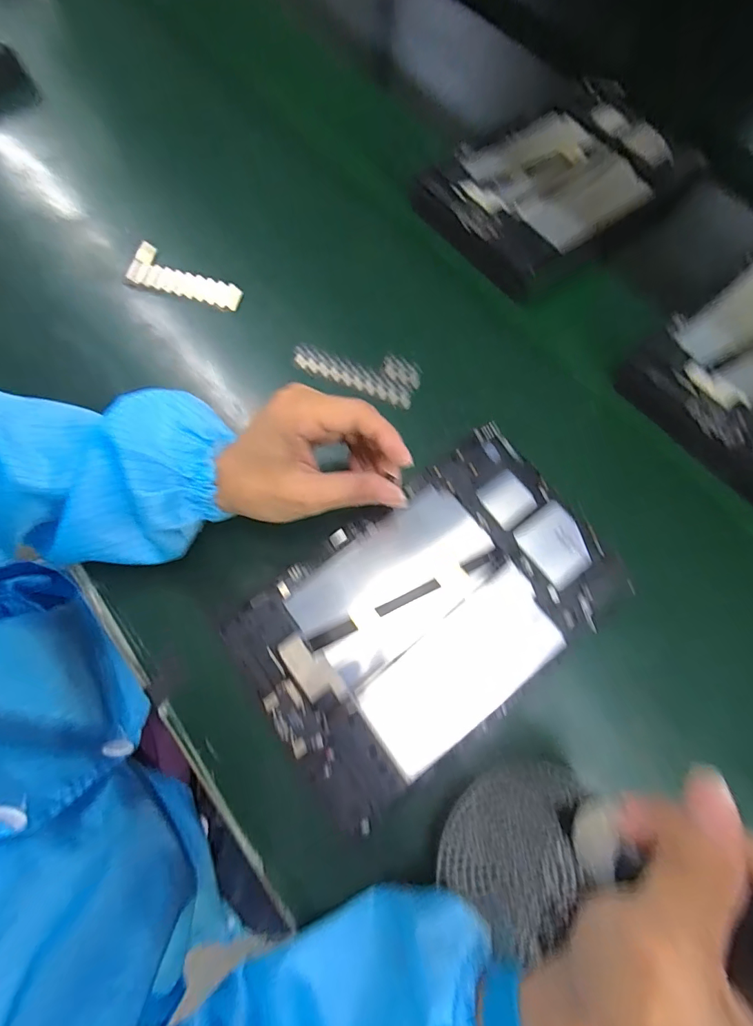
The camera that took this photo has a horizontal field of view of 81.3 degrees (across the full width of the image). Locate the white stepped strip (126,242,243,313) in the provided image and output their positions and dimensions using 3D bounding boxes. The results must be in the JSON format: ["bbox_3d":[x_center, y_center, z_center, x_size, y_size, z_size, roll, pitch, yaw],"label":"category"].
[{"bbox_3d":[-0.166,-0.207,0.384,0.104,0.014,0.038,19,72,6],"label":"white stepped strip"}]

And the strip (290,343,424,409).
[{"bbox_3d":[-0.015,-0.118,0.355,0.100,0.009,0.037,22,72,7],"label":"strip"}]

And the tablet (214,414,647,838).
[{"bbox_3d":[0.033,0.063,0.286,0.234,0.010,0.148,-35,74,-10],"label":"tablet"}]

